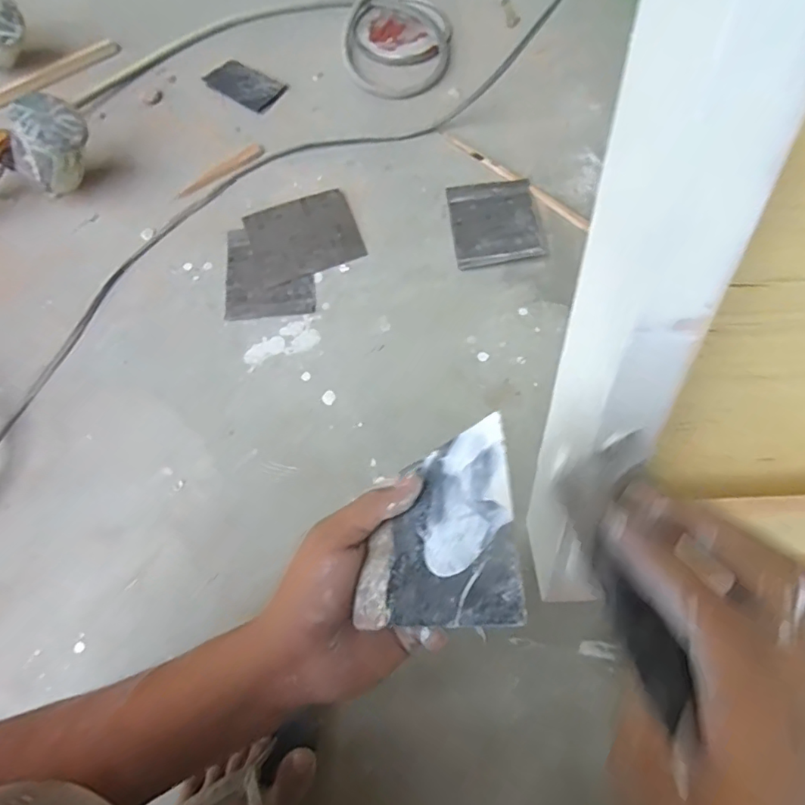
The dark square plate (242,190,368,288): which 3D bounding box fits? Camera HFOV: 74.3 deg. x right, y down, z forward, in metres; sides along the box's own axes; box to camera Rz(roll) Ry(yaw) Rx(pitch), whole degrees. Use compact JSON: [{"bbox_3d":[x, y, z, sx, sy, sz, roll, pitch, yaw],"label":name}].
[{"bbox_3d":[-0.130,-0.222,0.707,0.138,0.012,0.111,-19,69,-7],"label":"dark square plate"}]

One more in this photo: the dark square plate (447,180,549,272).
[{"bbox_3d":[0.123,-0.241,0.709,0.112,0.014,0.129,-8,68,-2],"label":"dark square plate"}]

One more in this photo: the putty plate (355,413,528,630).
[{"bbox_3d":[0.017,0.067,0.280,0.093,0.004,0.103,-26,44,31],"label":"putty plate"}]

